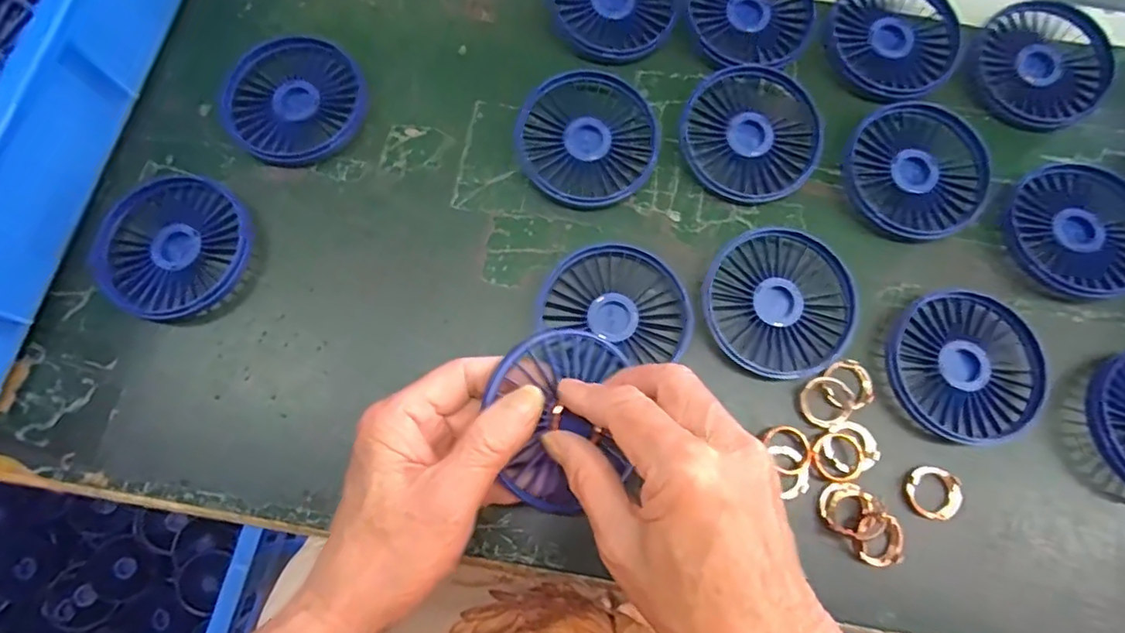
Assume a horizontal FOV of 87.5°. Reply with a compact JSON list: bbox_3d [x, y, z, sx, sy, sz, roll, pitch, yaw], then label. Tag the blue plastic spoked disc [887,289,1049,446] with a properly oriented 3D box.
[{"bbox_3d":[0.233,0.029,0.342,0.082,0.014,0.086,0,76,-1],"label":"blue plastic spoked disc"}]

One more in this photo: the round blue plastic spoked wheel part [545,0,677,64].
[{"bbox_3d":[0.033,-0.216,0.398,0.083,0.016,0.096,2,76,0],"label":"round blue plastic spoked wheel part"}]

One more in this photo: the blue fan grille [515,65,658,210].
[{"bbox_3d":[0.015,-0.113,0.371,0.084,0.017,0.087,0,76,-1],"label":"blue fan grille"}]

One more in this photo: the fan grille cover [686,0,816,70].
[{"bbox_3d":[0.126,-0.207,0.390,0.082,0.017,0.080,24,77,5],"label":"fan grille cover"}]

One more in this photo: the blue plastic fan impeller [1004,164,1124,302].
[{"bbox_3d":[0.319,-0.055,0.362,0.084,0.018,0.085,0,76,-1],"label":"blue plastic fan impeller"}]

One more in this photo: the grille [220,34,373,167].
[{"bbox_3d":[-0.169,-0.138,0.376,0.083,0.015,0.086,0,76,-1],"label":"grille"}]

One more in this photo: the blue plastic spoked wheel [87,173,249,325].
[{"bbox_3d":[-0.231,-0.042,0.350,0.087,0.014,0.086,0,76,-1],"label":"blue plastic spoked wheel"}]

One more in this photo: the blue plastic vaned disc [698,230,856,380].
[{"bbox_3d":[0.127,-0.009,0.346,0.085,0.012,0.085,0,76,-1],"label":"blue plastic vaned disc"}]

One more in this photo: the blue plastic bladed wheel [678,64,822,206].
[{"bbox_3d":[0.119,-0.118,0.371,0.084,0.013,0.088,0,76,-1],"label":"blue plastic bladed wheel"}]

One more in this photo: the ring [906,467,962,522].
[{"bbox_3d":[0.206,0.097,0.324,0.027,0.007,0.028,0,76,-1],"label":"ring"}]

